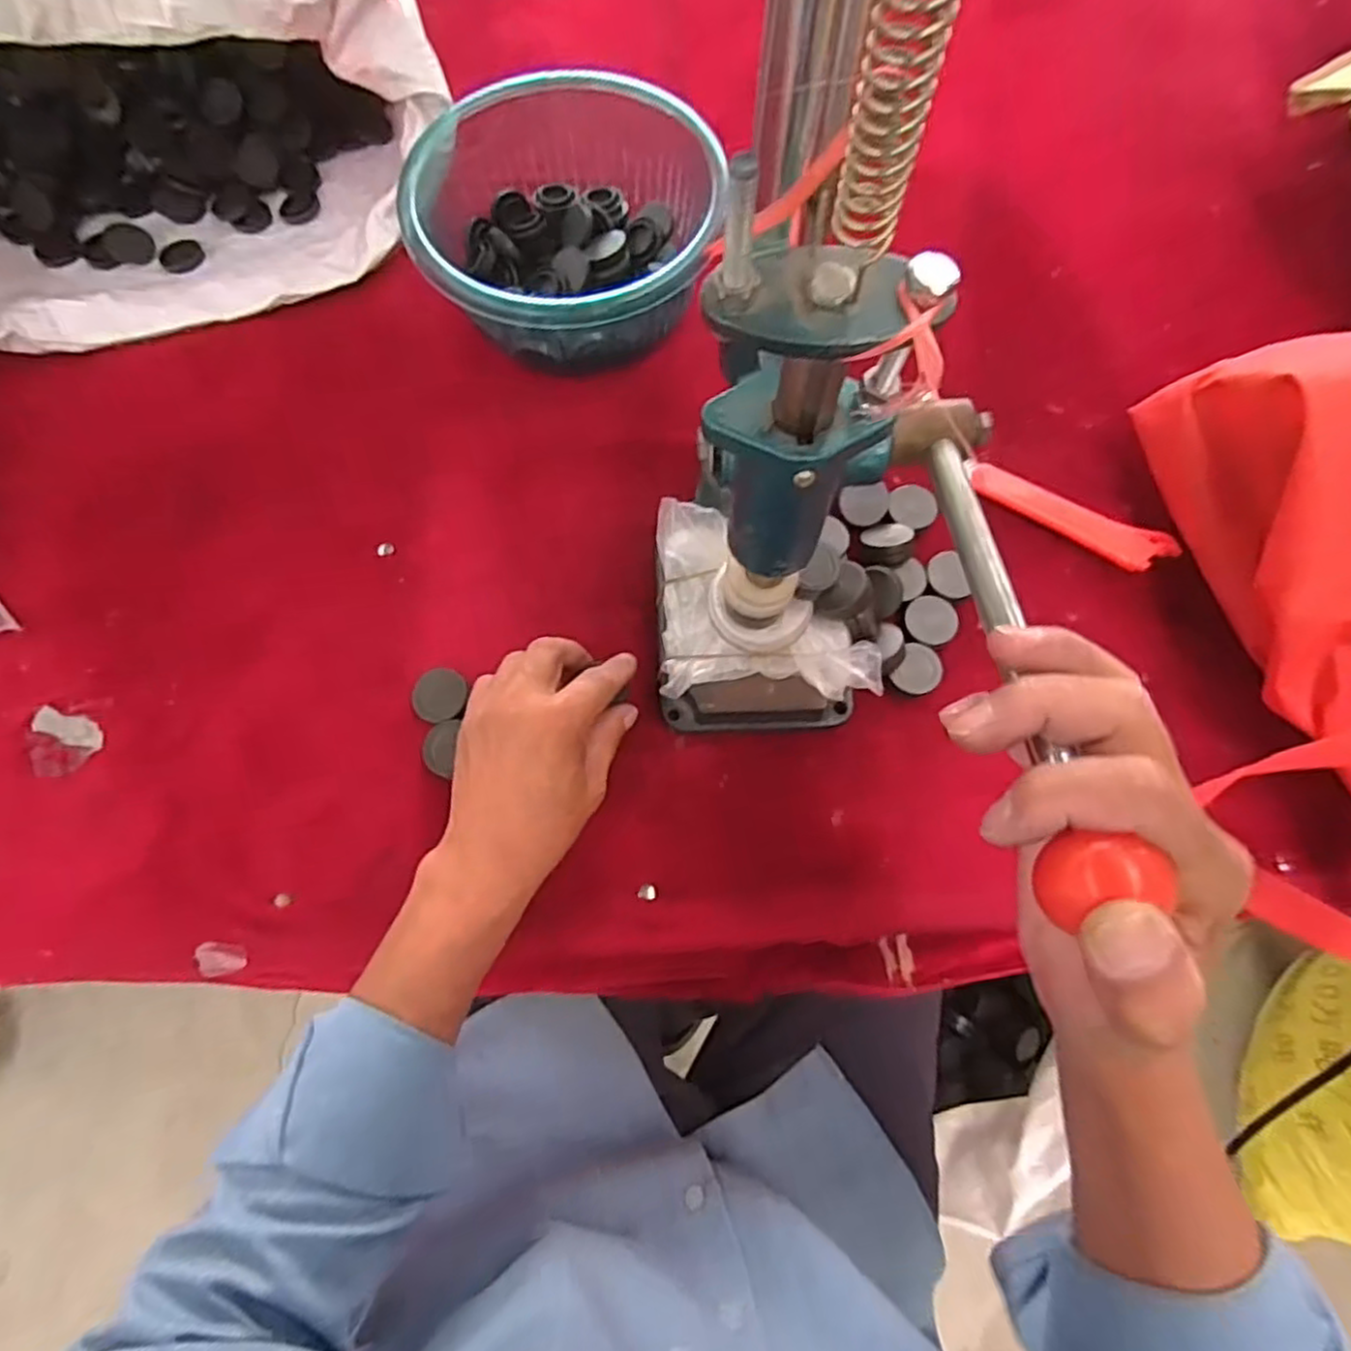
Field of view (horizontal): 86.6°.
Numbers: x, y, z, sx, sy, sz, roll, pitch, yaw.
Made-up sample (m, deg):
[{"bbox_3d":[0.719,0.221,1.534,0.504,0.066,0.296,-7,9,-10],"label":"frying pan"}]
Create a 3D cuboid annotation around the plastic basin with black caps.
[{"bbox_3d":[-0.078,-0.308,0.506,0.201,0.090,0.191,-16,71,-6],"label":"plastic basin with black caps"}]

